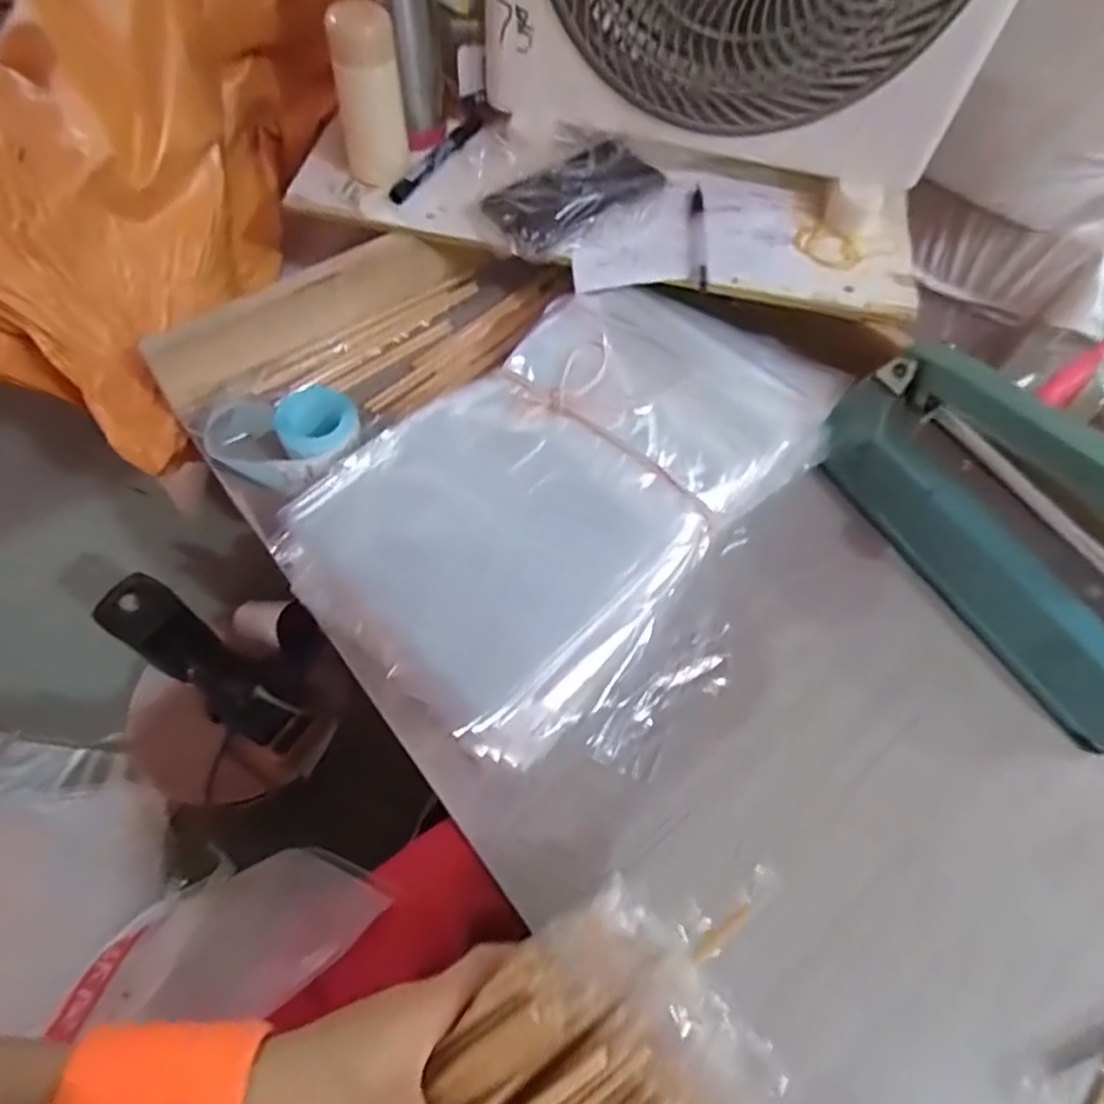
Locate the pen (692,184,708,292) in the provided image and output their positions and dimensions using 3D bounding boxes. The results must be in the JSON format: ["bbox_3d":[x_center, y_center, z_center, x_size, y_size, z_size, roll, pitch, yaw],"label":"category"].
[{"bbox_3d":[0.128,-0.279,0.582,0.013,0.008,0.138,6,61,-1],"label":"pen"}]

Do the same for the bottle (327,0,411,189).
[{"bbox_3d":[-0.150,-0.370,0.553,0.054,0.119,0.043,-10,62,-9],"label":"bottle"}]

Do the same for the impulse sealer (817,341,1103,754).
[{"bbox_3d":[0.332,-0.027,0.454,0.079,0.166,0.287,-28,67,-18],"label":"impulse sealer"}]

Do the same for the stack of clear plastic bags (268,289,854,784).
[{"bbox_3d":[0.037,-0.043,0.497,0.280,0.067,0.406,39,65,16],"label":"stack of clear plastic bags"}]

